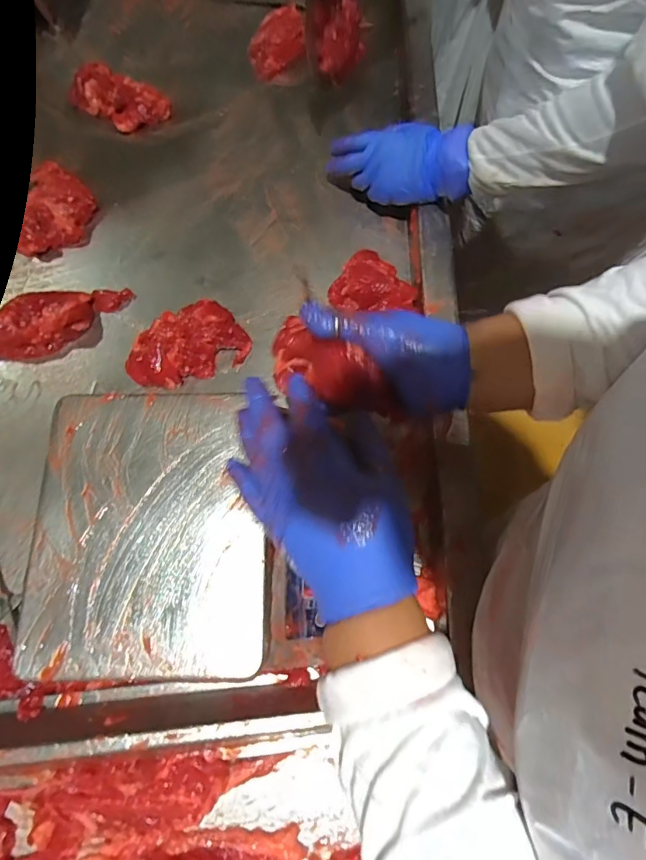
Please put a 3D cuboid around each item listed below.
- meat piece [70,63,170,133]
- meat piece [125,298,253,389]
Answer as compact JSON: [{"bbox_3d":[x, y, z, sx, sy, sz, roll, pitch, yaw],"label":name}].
[{"bbox_3d":[-0.283,-0.466,0.649,0.130,0.029,0.071,34,74,10],"label":"meat piece"},{"bbox_3d":[-0.159,-0.100,0.535,0.135,0.032,0.082,-23,73,-8],"label":"meat piece"}]

